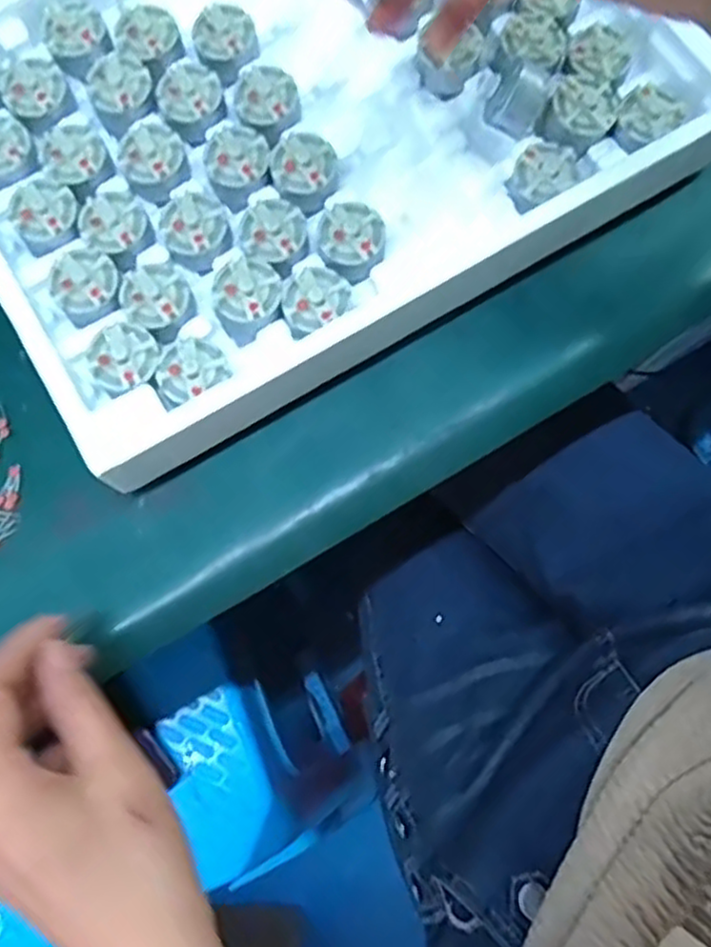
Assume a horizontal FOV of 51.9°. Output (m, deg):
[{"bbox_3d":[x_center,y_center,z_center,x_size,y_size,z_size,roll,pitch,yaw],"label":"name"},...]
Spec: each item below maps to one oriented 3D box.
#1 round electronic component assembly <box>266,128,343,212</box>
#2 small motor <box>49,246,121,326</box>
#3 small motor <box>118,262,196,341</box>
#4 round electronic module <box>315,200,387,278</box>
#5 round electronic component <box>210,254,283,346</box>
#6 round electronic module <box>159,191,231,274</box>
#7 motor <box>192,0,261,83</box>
[{"bbox_3d":[-0.024,-0.146,0.349,0.032,0.017,0.032,0,78,0],"label":"round electronic component assembly"},{"bbox_3d":[-0.123,-0.087,0.338,0.029,0.020,0.034,-9,78,-2],"label":"small motor"},{"bbox_3d":[-0.091,-0.081,0.333,0.029,0.016,0.033,-42,81,-8],"label":"small motor"},{"bbox_3d":[-0.002,-0.109,0.339,0.031,0.016,0.030,0,78,0],"label":"round electronic module"},{"bbox_3d":[-0.050,-0.081,0.336,0.031,0.023,0.034,0,78,0],"label":"round electronic component"},{"bbox_3d":[-0.076,-0.114,0.343,0.030,0.019,0.032,-28,80,-6],"label":"round electronic module"},{"bbox_3d":[-0.065,-0.215,0.363,0.028,0.016,0.030,41,81,8],"label":"motor"}]

